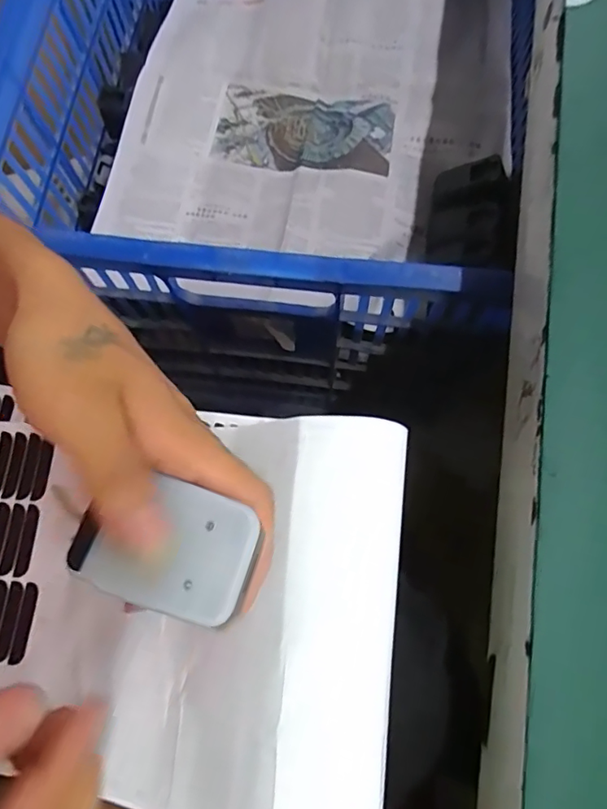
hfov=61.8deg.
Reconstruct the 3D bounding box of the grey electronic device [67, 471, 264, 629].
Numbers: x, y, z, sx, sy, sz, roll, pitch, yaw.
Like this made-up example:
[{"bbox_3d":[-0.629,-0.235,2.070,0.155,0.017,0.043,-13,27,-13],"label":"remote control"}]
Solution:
[{"bbox_3d":[-0.048,0.049,0.178,0.060,0.009,0.042,16,74,6],"label":"grey electronic device"}]

